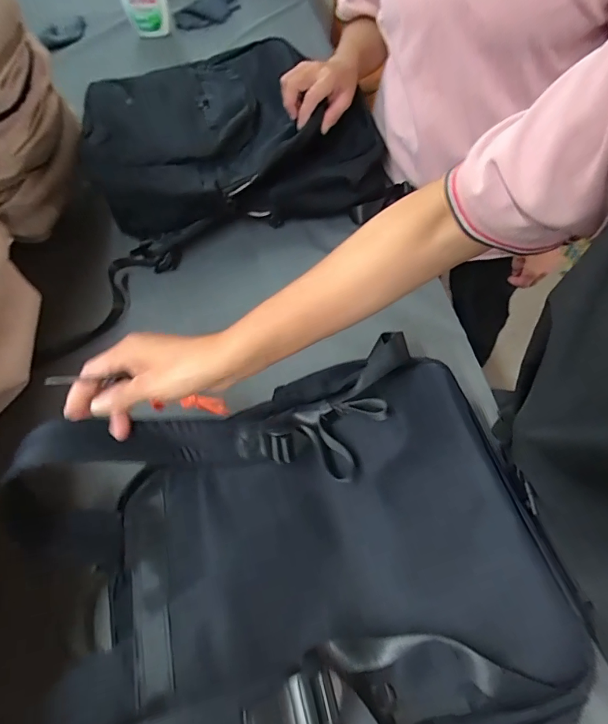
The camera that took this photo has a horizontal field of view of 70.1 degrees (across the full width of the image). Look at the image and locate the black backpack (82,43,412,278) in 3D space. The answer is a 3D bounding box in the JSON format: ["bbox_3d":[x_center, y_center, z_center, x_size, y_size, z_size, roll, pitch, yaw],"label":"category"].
[{"bbox_3d":[-0.112,-0.339,0.674,0.409,0.135,0.359,-23,58,-11],"label":"black backpack"}]

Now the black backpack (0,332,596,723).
[{"bbox_3d":[-0.008,0.183,0.327,0.392,0.141,0.392,-2,56,2],"label":"black backpack"}]

